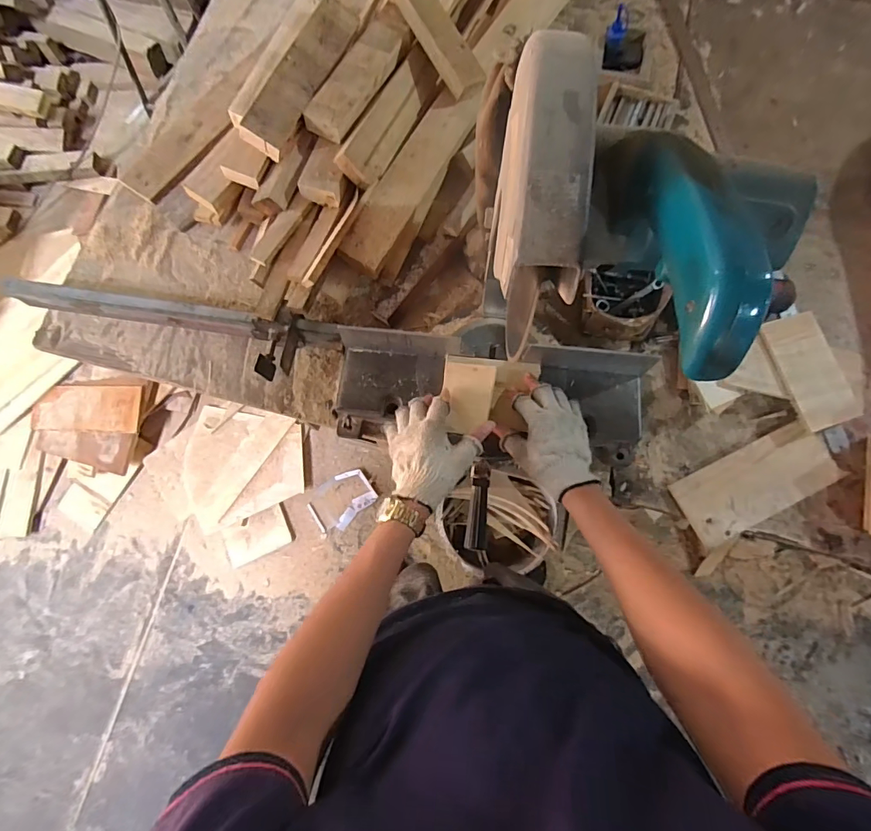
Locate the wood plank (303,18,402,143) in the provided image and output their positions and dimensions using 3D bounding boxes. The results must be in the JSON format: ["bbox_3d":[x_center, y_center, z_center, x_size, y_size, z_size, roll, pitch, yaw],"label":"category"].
[{"bbox_3d":[-0.119,-0.522,0.692,0.067,0.031,0.218,27,78,7],"label":"wood plank"}]

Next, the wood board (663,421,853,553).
[{"bbox_3d":[0.477,0.096,0.659,0.244,0.016,0.097,-26,77,-3],"label":"wood board"}]

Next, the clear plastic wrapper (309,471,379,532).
[{"bbox_3d":[-0.305,0.273,1.440,0.202,0.036,0.155,-36,78,-7],"label":"clear plastic wrapper"}]

